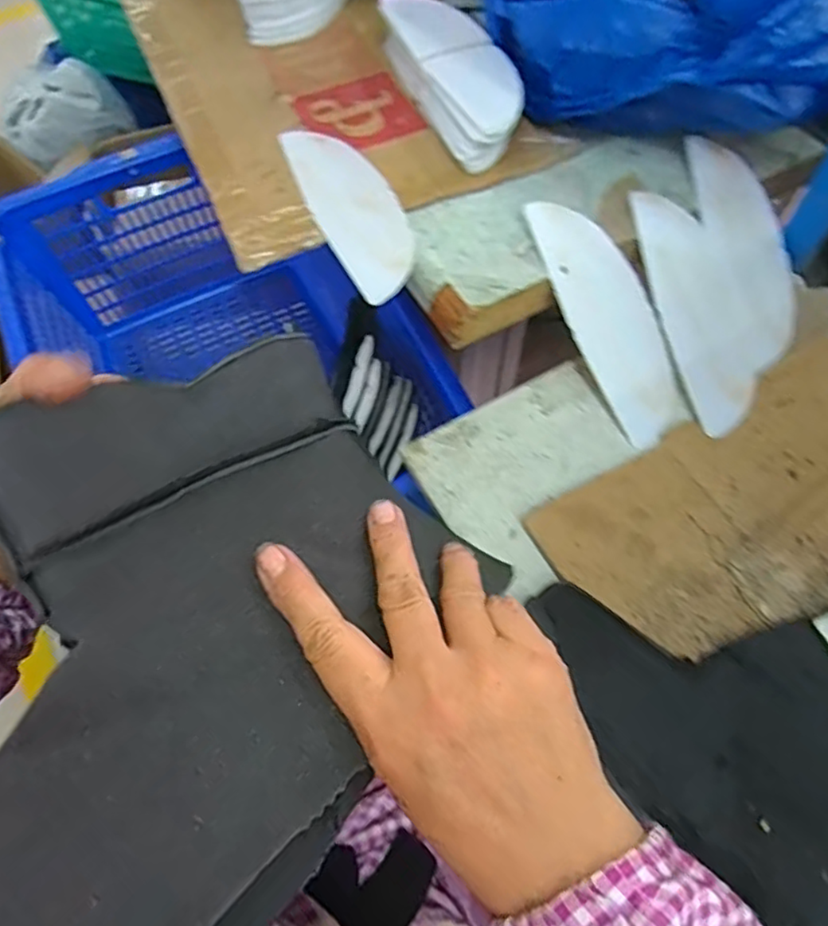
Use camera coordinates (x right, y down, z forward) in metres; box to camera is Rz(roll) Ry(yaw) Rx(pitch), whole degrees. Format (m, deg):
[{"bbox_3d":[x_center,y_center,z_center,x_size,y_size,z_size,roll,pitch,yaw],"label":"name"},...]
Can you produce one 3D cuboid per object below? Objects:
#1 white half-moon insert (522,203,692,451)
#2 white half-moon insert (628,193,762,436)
[{"bbox_3d":[0.161,-0.120,0.517,0.070,0.015,0.207,-25,88,-9],"label":"white half-moon insert"},{"bbox_3d":[0.238,-0.129,0.522,0.076,0.009,0.205,-12,79,-3],"label":"white half-moon insert"}]

